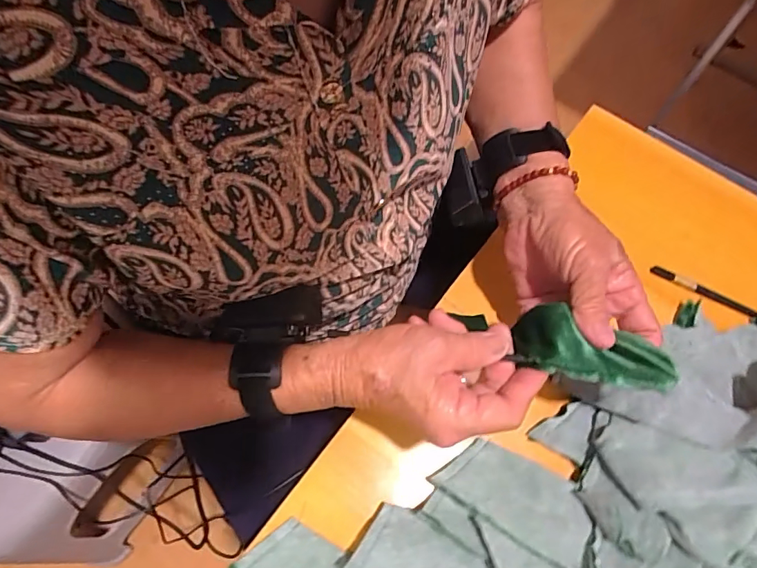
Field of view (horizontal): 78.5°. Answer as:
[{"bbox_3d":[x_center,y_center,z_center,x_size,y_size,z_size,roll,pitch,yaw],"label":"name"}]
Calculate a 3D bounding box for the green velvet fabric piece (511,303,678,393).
[{"bbox_3d":[0.142,0.044,0.313,0.098,0.022,0.046,15,67,17],"label":"green velvet fabric piece"}]

